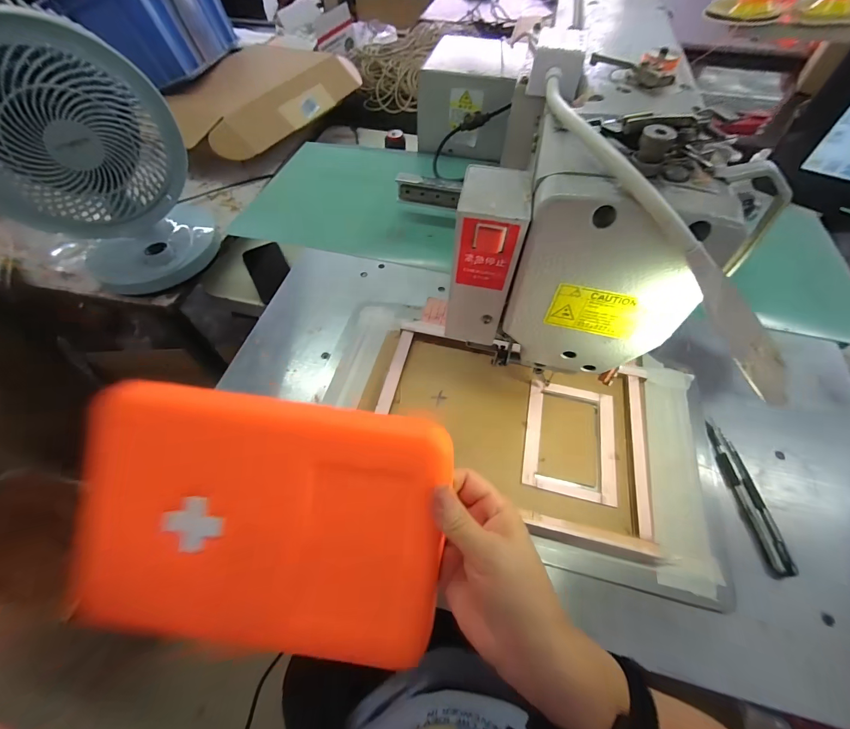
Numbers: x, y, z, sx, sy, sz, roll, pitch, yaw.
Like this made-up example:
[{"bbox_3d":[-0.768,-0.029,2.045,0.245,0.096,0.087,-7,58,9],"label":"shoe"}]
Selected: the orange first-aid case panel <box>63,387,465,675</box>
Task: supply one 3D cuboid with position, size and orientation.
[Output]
[{"bbox_3d":[-0.114,0.111,0.253,0.248,0.020,0.175,8,92,1],"label":"orange first-aid case panel"}]

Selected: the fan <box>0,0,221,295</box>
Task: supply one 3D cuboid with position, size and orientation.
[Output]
[{"bbox_3d":[-0.438,-0.259,0.470,0.220,0.295,0.162,-36,65,-21],"label":"fan"}]

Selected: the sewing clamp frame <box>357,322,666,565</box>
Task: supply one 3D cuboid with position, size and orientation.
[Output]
[{"bbox_3d":[0.082,0.061,0.394,0.307,0.014,0.203,13,58,7],"label":"sewing clamp frame"}]

